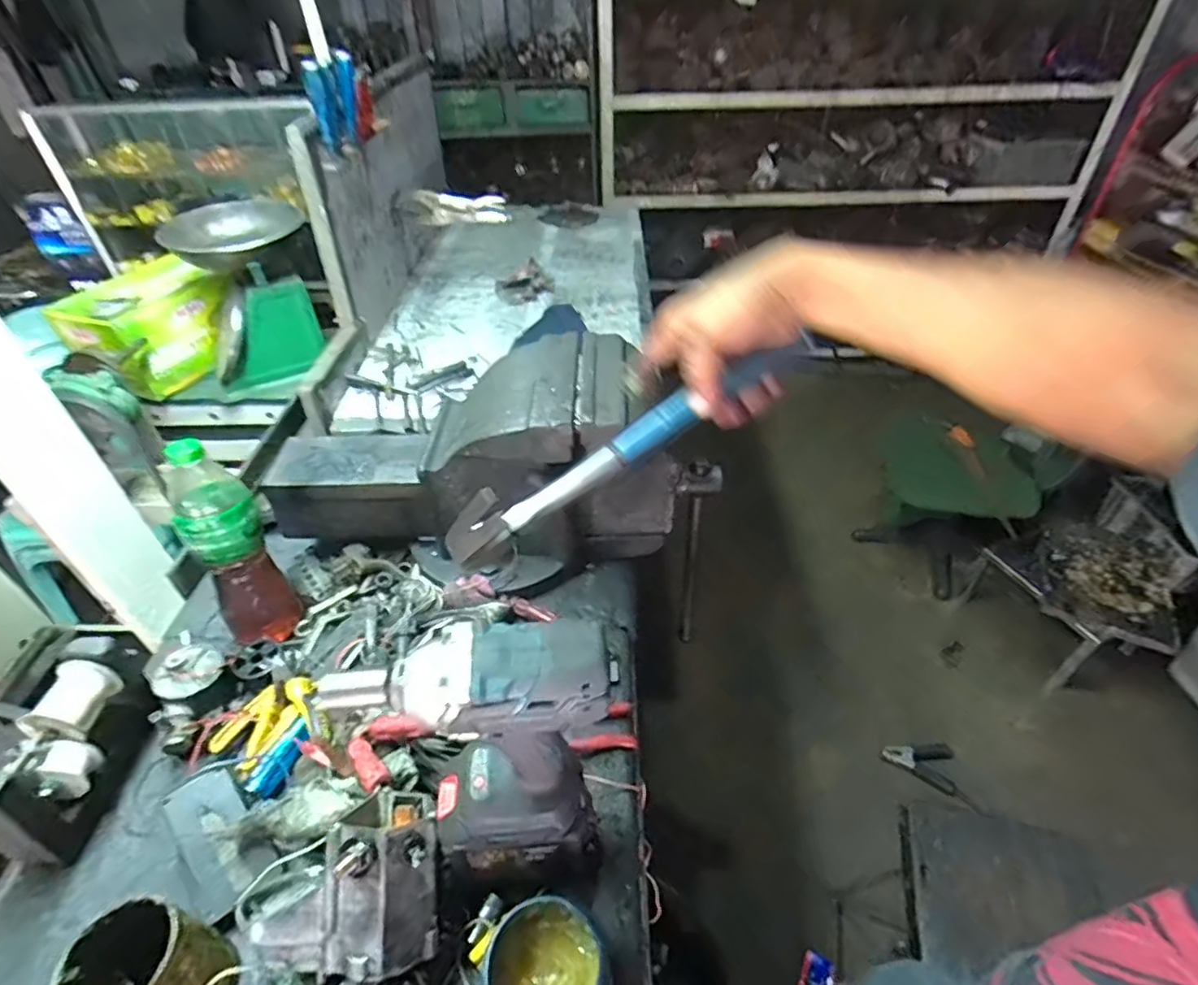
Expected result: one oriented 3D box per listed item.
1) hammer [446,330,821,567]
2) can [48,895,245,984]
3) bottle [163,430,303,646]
[{"bbox_3d":[0.021,-0.040,0.473,0.314,0.069,0.033,-31,46,1],"label":"hammer"},{"bbox_3d":[-0.330,0.364,0.456,0.081,0.105,0.079,1,42,1],"label":"can"},{"bbox_3d":[-0.408,0.075,0.683,0.086,0.267,0.076,-29,49,-28],"label":"bottle"}]

